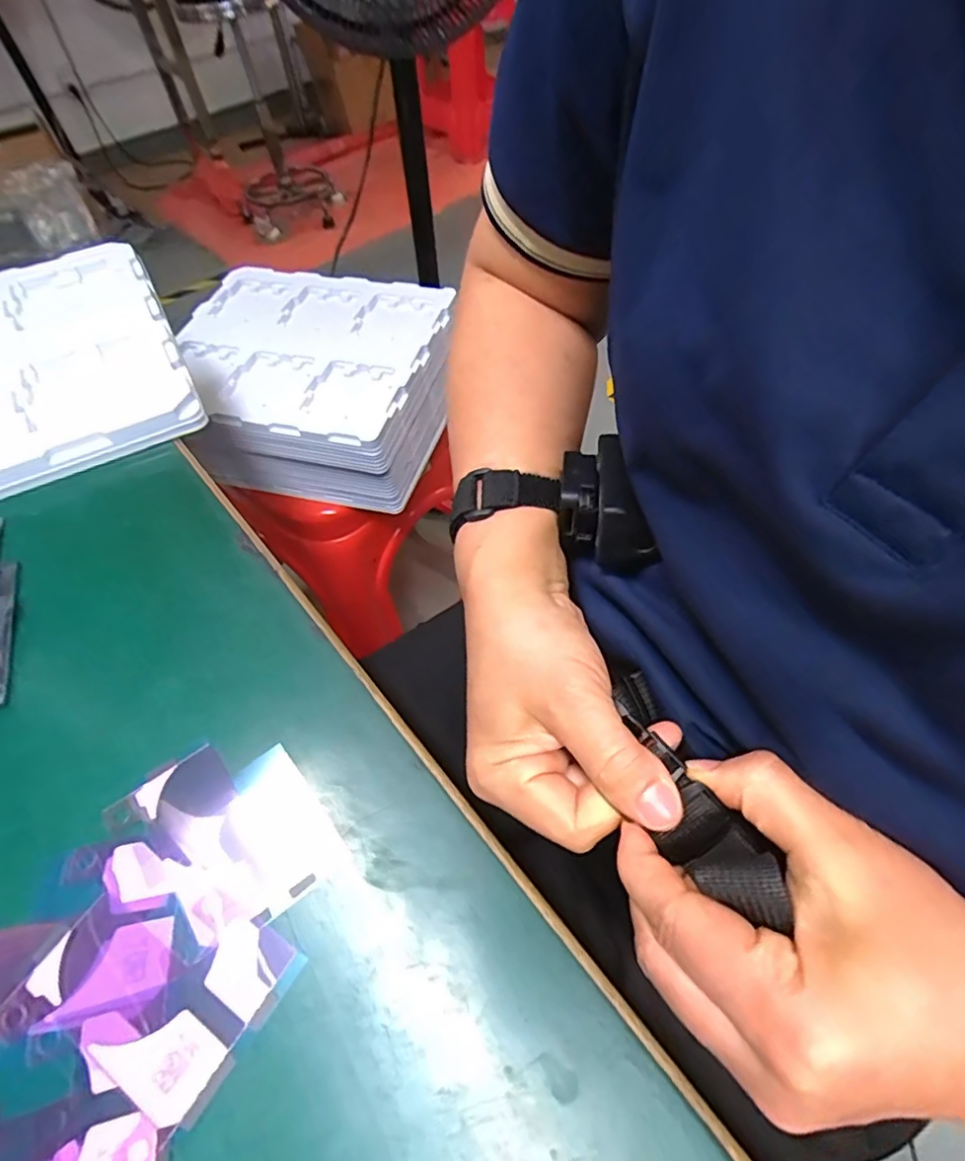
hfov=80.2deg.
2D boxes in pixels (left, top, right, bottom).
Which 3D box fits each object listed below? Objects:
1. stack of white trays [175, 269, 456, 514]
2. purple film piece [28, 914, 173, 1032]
[{"bbox_3d":[-0.216,-0.251,0.735,0.320,0.126,0.279,12,57,13],"label":"stack of white trays"},{"bbox_3d":[-0.134,0.139,0.205,0.041,0.004,0.026,-11,54,-9],"label":"purple film piece"}]

